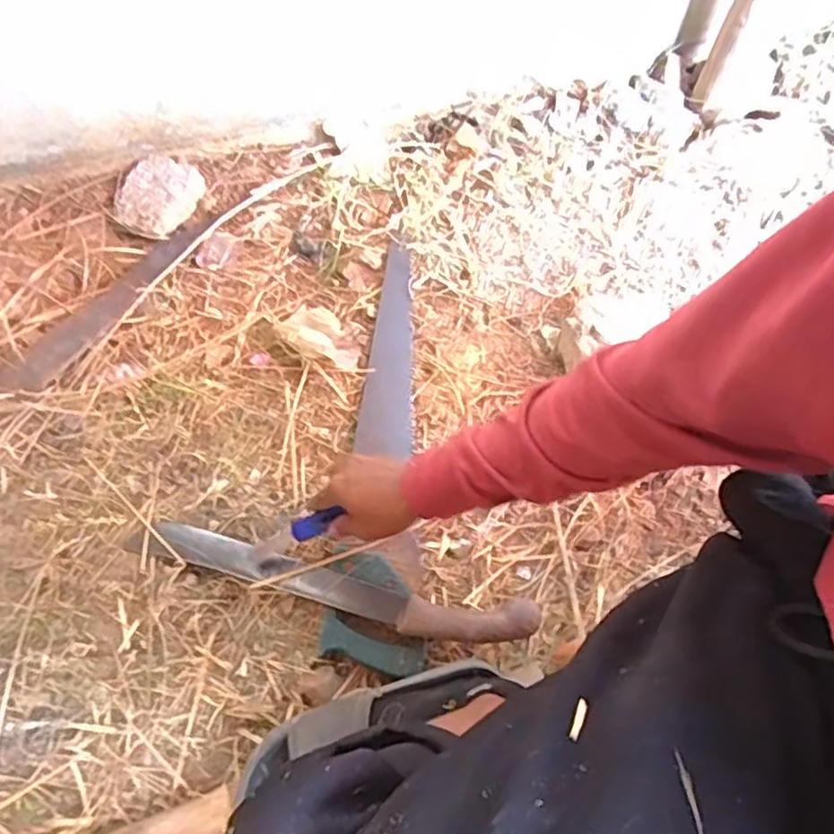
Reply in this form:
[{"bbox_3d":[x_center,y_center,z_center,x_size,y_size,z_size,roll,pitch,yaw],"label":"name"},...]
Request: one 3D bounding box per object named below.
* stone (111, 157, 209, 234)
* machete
[{"bbox_3d":[-0.328,-0.284,0.854,0.098,0.035,0.110,40,71,13],"label":"stone"},{"bbox_3d":[-0.087,0.166,0.669,0.404,0.042,0.051,12,67,3],"label":"machete"}]

